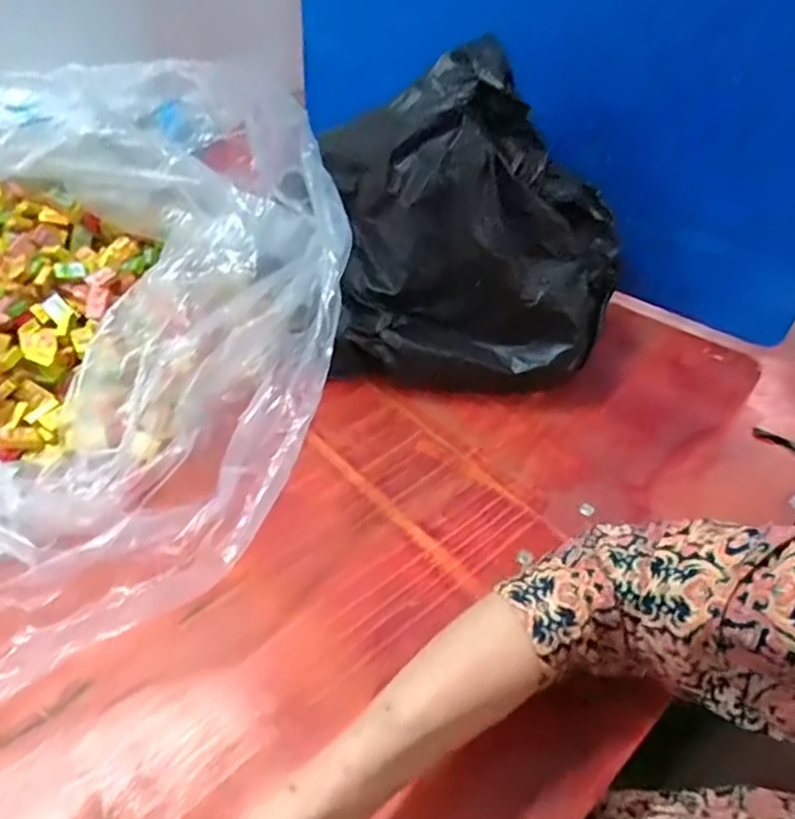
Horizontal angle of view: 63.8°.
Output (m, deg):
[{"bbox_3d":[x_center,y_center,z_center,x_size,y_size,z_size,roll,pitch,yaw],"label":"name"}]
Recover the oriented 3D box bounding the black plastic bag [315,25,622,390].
[{"bbox_3d":[0.068,-0.142,0.524,0.238,0.237,0.154,1,44,-2],"label":"black plastic bag"}]

